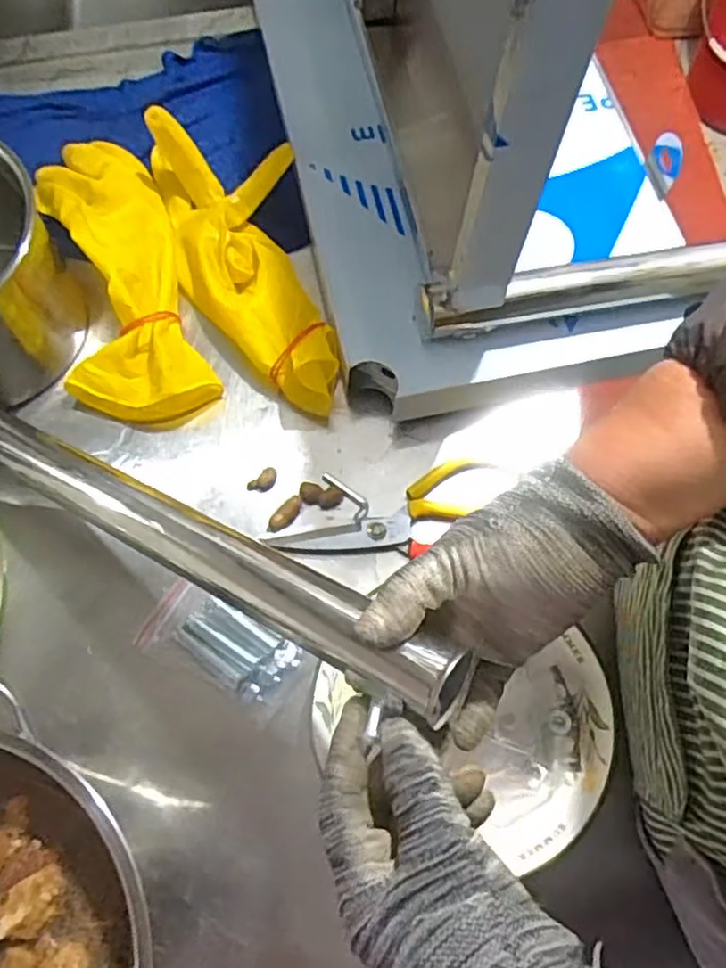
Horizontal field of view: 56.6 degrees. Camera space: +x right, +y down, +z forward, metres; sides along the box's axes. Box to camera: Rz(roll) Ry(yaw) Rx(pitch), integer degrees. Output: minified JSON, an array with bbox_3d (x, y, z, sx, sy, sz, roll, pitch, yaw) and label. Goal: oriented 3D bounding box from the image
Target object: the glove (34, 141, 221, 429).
[{"bbox_3d":[-0.197,-0.177,0.531,0.109,0.050,0.271,-19,71,-4],"label":"glove"}]

